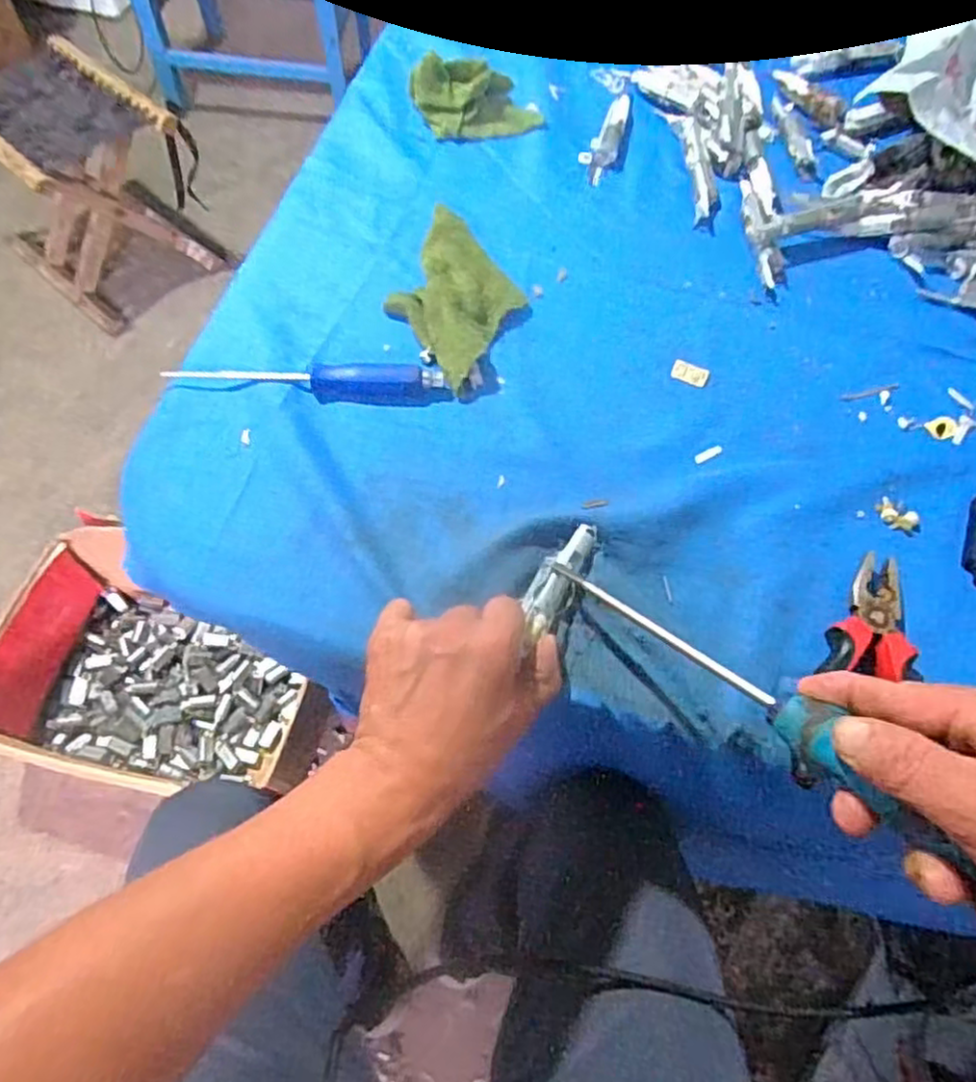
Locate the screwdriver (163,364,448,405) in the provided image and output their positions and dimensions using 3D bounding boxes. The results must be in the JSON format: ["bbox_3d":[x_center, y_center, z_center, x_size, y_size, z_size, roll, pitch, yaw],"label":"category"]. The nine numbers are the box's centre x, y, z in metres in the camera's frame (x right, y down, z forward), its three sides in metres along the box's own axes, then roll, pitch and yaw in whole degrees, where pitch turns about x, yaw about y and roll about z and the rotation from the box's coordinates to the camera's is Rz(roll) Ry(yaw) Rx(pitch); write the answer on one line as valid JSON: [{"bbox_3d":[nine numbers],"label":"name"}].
[{"bbox_3d":[-0.125,-0.113,0.483,0.182,0.018,0.024,5,62,-3],"label":"screwdriver"}]

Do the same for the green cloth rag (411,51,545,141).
[{"bbox_3d":[-0.009,-0.406,0.643,0.115,0.043,0.061,-8,62,-9],"label":"green cloth rag"}]

